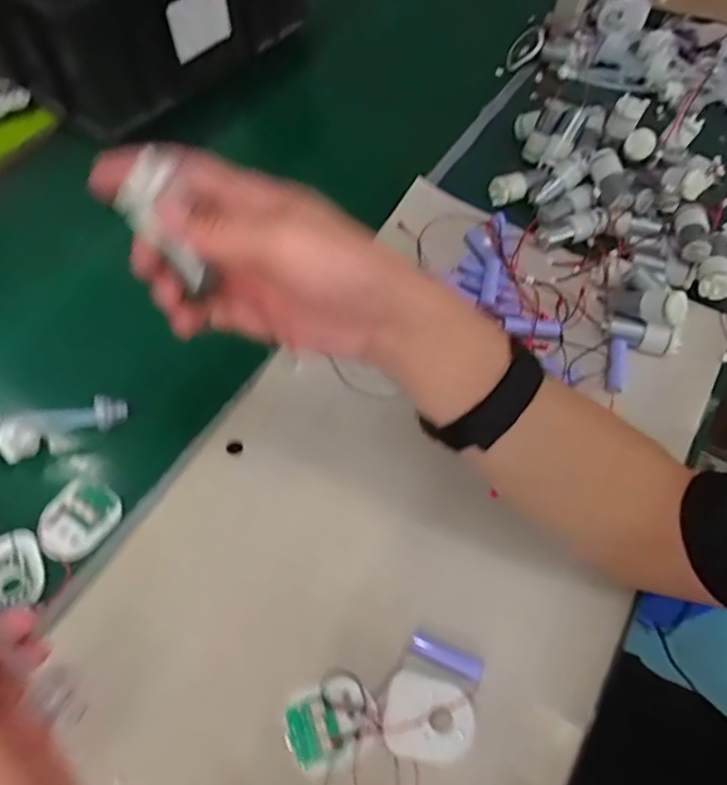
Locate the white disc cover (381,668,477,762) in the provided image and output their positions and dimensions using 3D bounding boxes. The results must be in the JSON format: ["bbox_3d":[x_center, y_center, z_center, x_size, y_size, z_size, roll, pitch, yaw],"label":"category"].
[{"bbox_3d":[0.041,0.204,0.383,0.055,0.005,0.046,12,58,6],"label":"white disc cover"}]

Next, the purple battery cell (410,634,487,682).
[{"bbox_3d":[0.055,0.172,0.402,0.049,0.015,0.016,22,60,12],"label":"purple battery cell"}]

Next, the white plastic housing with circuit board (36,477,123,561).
[{"bbox_3d":[-0.213,0.093,0.454,0.051,0.009,0.060,33,63,18],"label":"white plastic housing with circuit board"}]

